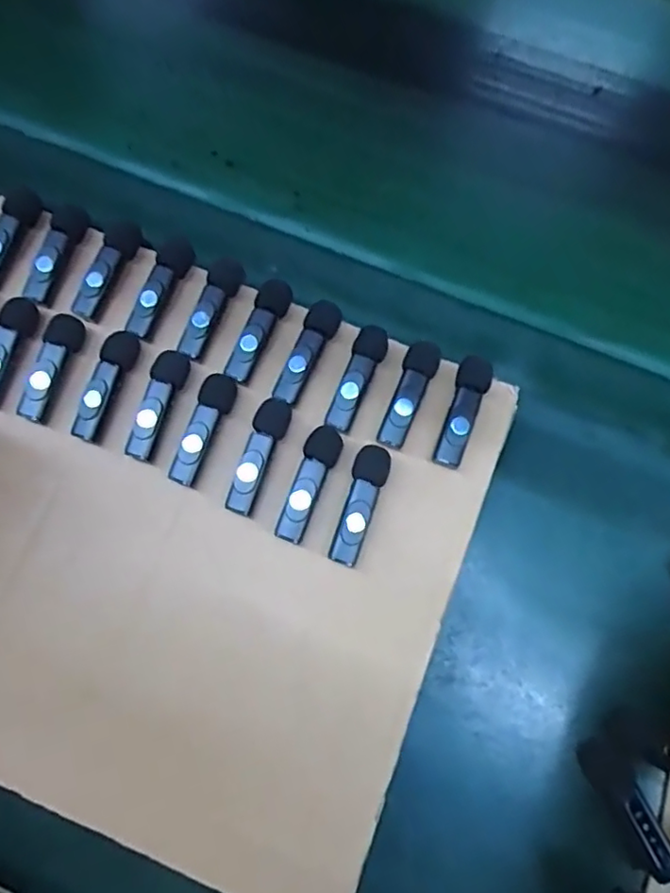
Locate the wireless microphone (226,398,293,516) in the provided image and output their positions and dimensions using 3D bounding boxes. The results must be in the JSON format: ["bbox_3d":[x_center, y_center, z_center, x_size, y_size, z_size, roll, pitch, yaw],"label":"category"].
[{"bbox_3d":[-0.042,0.005,0.329,0.019,0.012,0.066,21,74,3],"label":"wireless microphone"}]

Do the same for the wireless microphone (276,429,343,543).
[{"bbox_3d":[-0.013,0.020,0.325,0.018,0.011,0.065,20,74,2],"label":"wireless microphone"}]

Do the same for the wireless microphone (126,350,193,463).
[{"bbox_3d":[-0.102,-0.024,0.336,0.018,0.017,0.064,21,74,3],"label":"wireless microphone"}]

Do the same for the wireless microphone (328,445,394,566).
[{"bbox_3d":[0.013,0.030,0.319,0.019,0.014,0.066,21,74,3],"label":"wireless microphone"}]

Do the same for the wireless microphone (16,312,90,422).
[{"bbox_3d":[-0.162,-0.045,0.340,0.012,0.021,0.063,23,74,3],"label":"wireless microphone"}]

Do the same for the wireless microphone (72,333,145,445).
[{"bbox_3d":[-0.129,-0.034,0.337,0.017,0.014,0.065,18,74,2],"label":"wireless microphone"}]

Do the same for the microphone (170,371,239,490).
[{"bbox_3d":[-0.073,-0.010,0.332,0.020,0.013,0.064,17,74,2],"label":"microphone"}]

